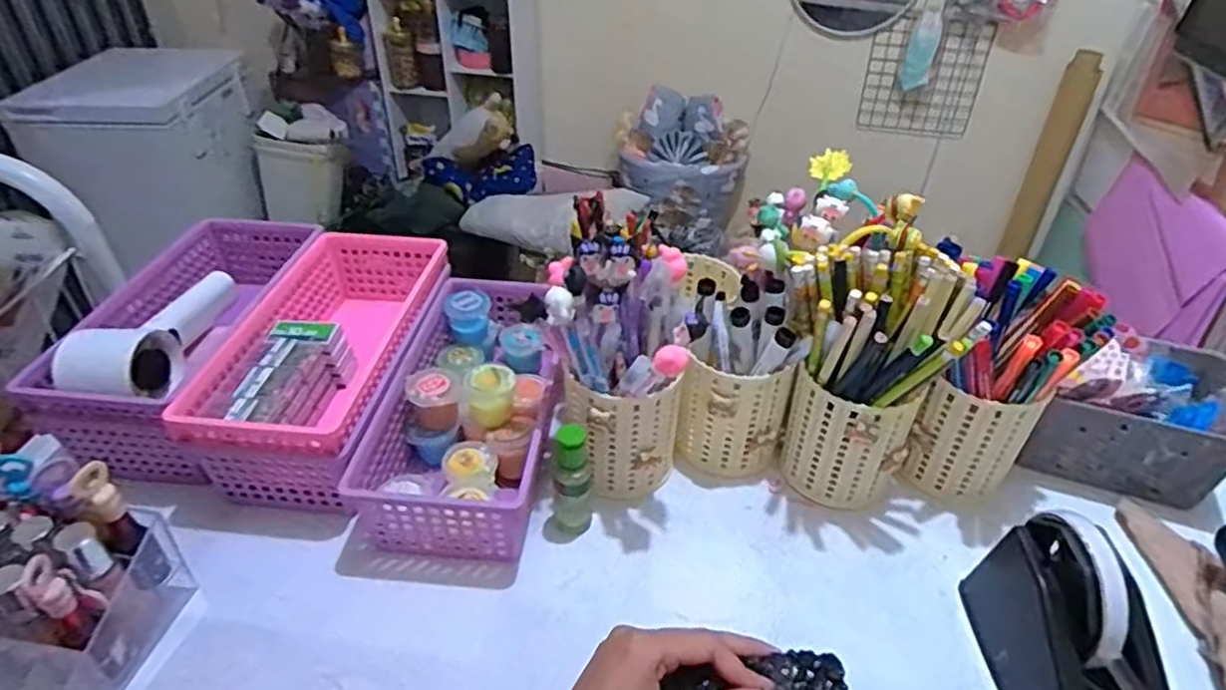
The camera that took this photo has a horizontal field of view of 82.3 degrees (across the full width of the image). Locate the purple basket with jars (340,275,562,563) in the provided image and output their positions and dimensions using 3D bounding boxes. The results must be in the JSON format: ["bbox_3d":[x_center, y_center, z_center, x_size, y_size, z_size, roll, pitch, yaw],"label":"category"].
[{"bbox_3d":[-0.103,0.045,0.537,0.115,0.069,0.237,2,38,2],"label":"purple basket with jars"}]

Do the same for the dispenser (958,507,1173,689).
[{"bbox_3d":[0.253,0.167,0.366,0.058,0.096,0.150,0,38,-1],"label":"dispenser"}]

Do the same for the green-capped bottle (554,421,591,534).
[{"bbox_3d":[-0.027,0.089,0.471,0.024,0.088,0.020,-4,38,-6],"label":"green-capped bottle"}]

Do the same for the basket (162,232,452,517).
[{"bbox_3d":[-0.215,0.006,0.556,0.117,0.080,0.242,4,38,4],"label":"basket"}]

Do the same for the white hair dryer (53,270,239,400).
[{"bbox_3d":[-0.344,-0.019,0.528,0.066,0.046,0.138,-1,38,-2],"label":"white hair dryer"}]

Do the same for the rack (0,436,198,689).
[{"bbox_3d":[-0.333,0.122,0.391,0.133,0.121,0.125,7,38,8],"label":"rack"}]

